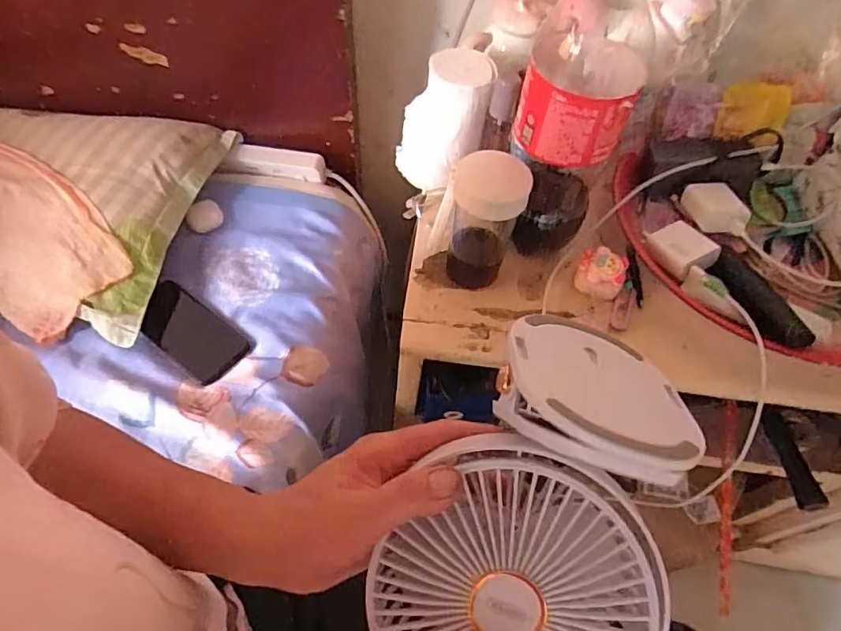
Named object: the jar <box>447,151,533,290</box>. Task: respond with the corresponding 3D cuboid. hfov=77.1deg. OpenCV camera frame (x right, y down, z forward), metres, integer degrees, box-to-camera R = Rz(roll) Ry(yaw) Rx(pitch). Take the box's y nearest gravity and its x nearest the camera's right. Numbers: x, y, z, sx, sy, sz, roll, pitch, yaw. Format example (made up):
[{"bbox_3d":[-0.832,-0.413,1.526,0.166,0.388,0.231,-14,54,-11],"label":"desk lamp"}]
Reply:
[{"bbox_3d":[0.064,-0.091,0.552,0.069,0.143,0.070,2,57,-3],"label":"jar"}]

